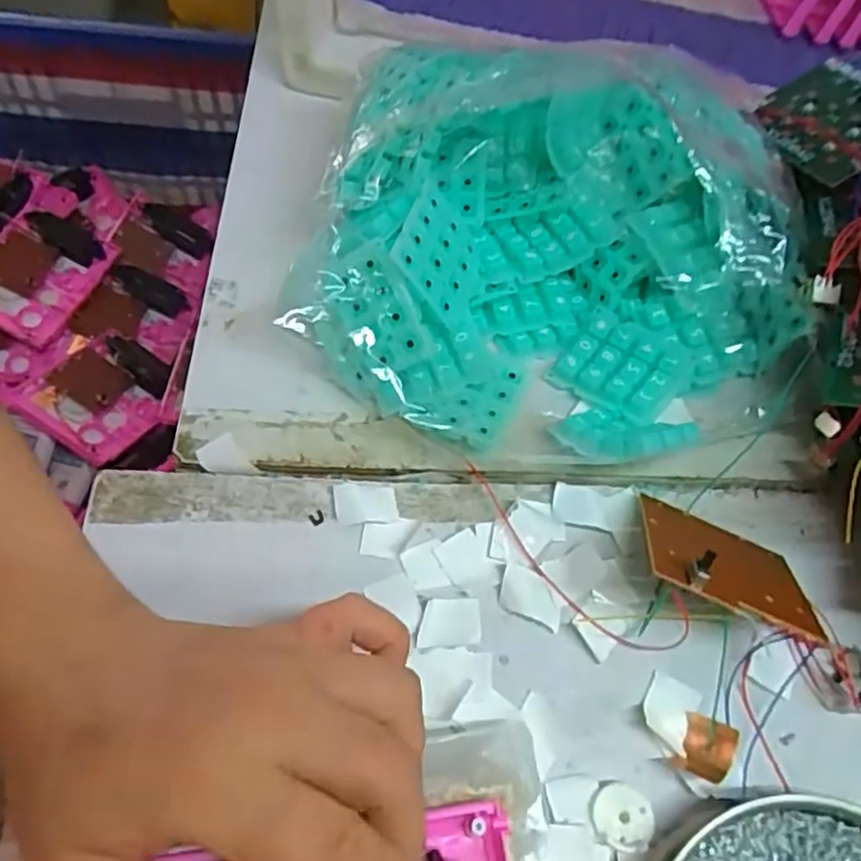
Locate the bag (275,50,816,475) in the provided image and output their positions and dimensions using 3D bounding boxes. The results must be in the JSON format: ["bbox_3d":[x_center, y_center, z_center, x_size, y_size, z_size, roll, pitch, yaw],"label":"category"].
[{"bbox_3d":[0.060,-0.087,0.345,0.245,0.098,0.195,-1,60,-5],"label":"bag"}]

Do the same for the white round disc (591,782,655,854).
[{"bbox_3d":[0.073,0.146,0.265,0.023,0.004,0.023,2,59,-3],"label":"white round disc"}]

